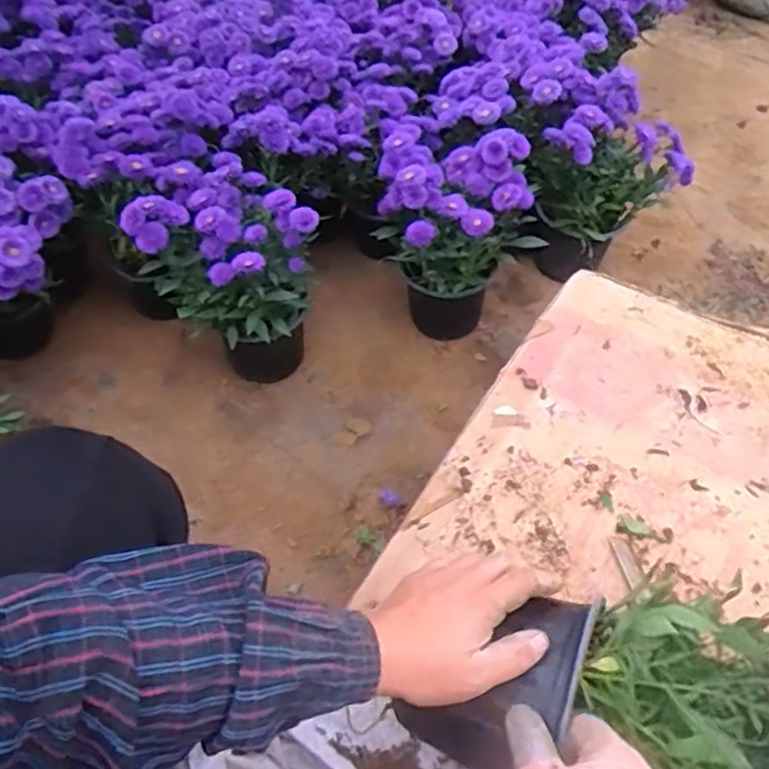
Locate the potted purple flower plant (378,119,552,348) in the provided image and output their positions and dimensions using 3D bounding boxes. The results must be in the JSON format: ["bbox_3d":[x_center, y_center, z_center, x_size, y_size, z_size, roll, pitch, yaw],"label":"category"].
[{"bbox_3d":[0.100,-0.232,1.115,0.207,0.323,0.210,-29,56,-23],"label":"potted purple flower plant"}]

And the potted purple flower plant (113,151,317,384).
[{"bbox_3d":[-0.221,-0.137,1.029,0.209,0.330,0.205,0,50,0],"label":"potted purple flower plant"}]

